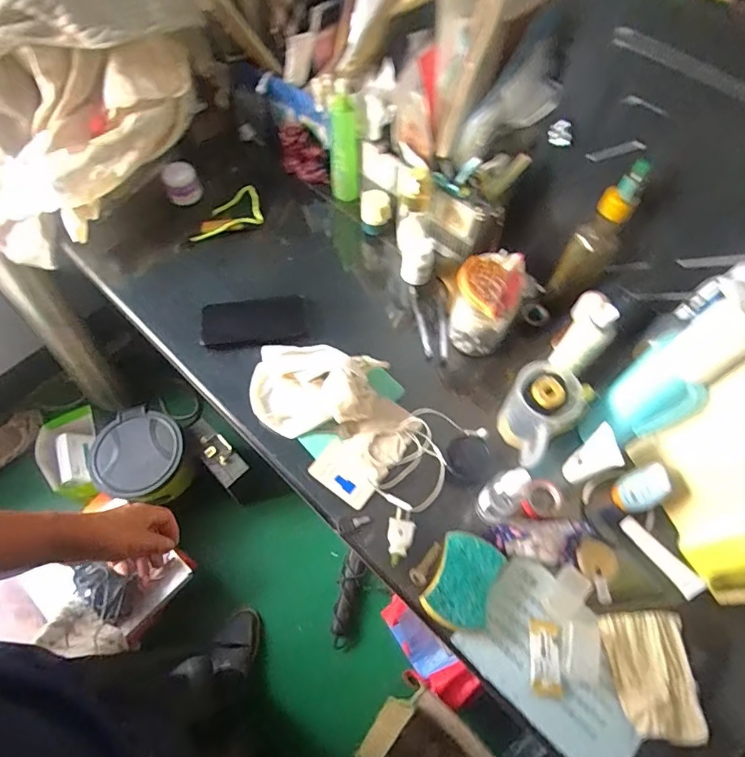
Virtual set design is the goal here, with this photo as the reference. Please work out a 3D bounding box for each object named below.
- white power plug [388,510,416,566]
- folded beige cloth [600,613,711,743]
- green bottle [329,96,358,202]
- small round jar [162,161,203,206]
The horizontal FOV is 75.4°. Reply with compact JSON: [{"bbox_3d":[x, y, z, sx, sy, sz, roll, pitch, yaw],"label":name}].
[{"bbox_3d":[0.036,0.200,0.611,0.032,0.010,0.065,5,61,1],"label":"white power plug"},{"bbox_3d":[0.317,0.330,0.539,0.093,0.023,0.121,-1,62,-2],"label":"folded beige cloth"},{"bbox_3d":[-0.048,-0.381,0.804,0.047,0.175,0.054,-4,62,-4],"label":"green bottle"},{"bbox_3d":[-0.328,-0.332,0.833,0.056,0.053,0.053,1,61,-1],"label":"small round jar"}]

